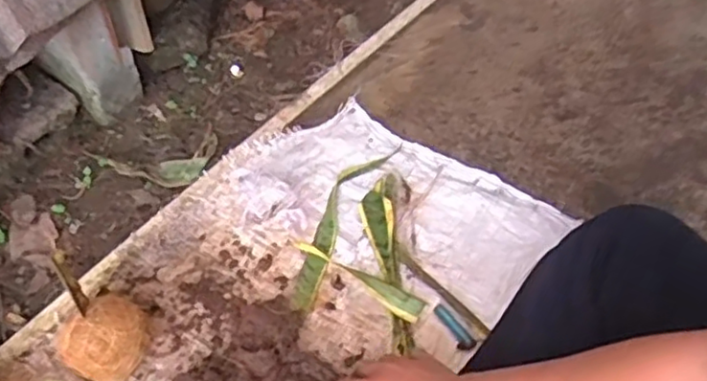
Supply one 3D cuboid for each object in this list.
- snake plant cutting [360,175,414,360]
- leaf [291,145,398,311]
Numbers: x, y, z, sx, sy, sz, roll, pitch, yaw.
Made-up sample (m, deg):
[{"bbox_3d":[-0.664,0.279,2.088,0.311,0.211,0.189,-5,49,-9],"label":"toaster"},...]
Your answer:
[{"bbox_3d":[0.038,0.075,0.803,0.047,0.028,0.237,0,55,-5],"label":"snake plant cutting"},{"bbox_3d":[-0.020,0.034,0.833,0.048,0.027,0.274,22,55,10],"label":"leaf"}]

